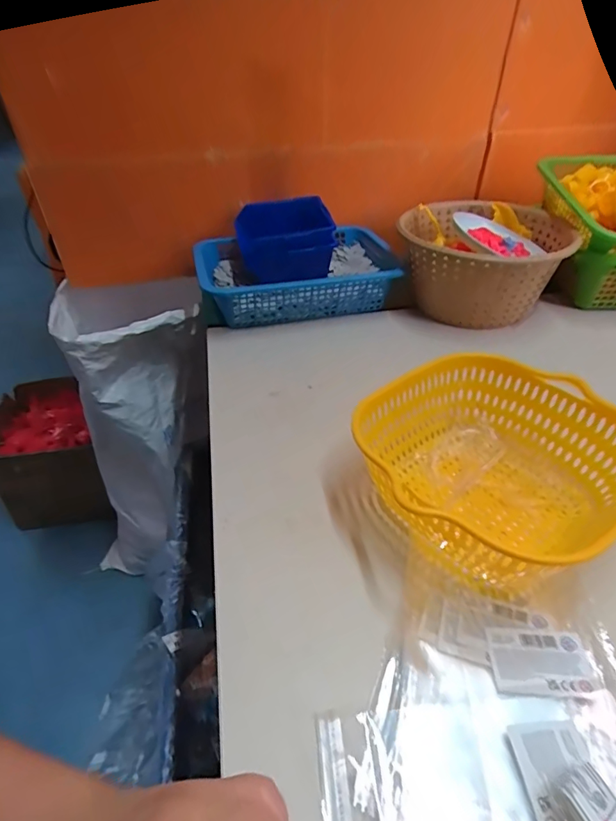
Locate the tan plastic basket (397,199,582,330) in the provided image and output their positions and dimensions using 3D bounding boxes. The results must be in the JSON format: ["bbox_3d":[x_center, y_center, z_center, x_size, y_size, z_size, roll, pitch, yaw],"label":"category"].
[{"bbox_3d":[0.243,-0.210,0.661,0.218,0.109,0.228,3,40,5],"label":"tan plastic basket"}]

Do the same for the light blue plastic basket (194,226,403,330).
[{"bbox_3d":[-0.011,-0.201,0.700,0.289,0.068,0.195,-8,40,-8],"label":"light blue plastic basket"}]

